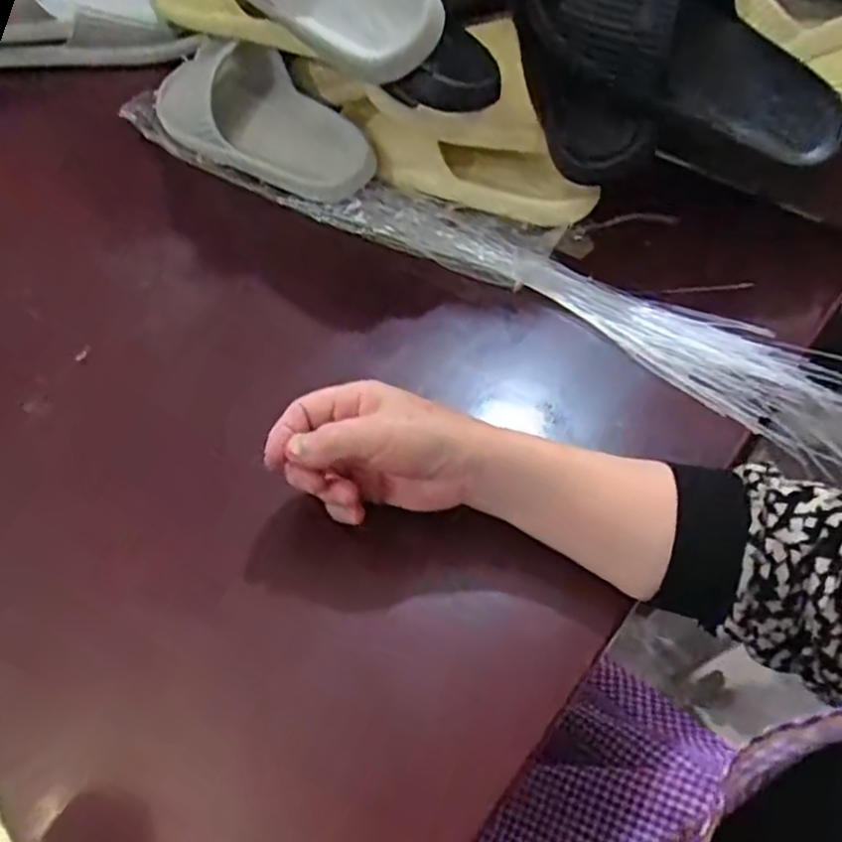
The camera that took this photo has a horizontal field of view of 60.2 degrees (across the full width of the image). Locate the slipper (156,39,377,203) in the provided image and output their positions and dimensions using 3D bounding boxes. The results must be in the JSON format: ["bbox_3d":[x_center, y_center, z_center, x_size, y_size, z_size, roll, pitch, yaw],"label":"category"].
[{"bbox_3d":[-0.157,-0.287,0.678,0.255,0.074,0.095,23,53,15],"label":"slipper"}]

